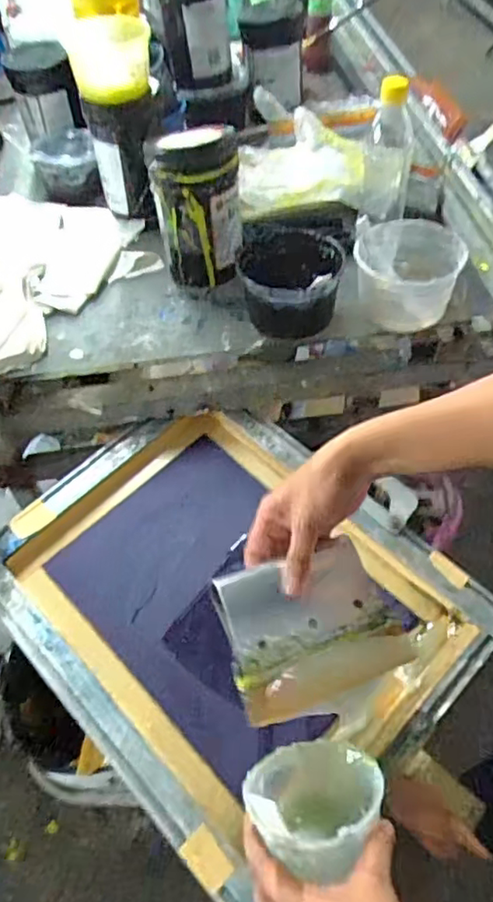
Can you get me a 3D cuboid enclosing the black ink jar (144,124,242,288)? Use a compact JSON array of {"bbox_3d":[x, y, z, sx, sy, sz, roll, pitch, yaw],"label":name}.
[{"bbox_3d":[-0.065,-0.328,0.820,0.115,0.178,0.119,-8,51,-4],"label":"black ink jar"}]

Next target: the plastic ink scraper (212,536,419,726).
[{"bbox_3d":[0.058,0.149,0.528,0.155,0.015,0.122,-12,66,-24],"label":"plastic ink scraper"}]

